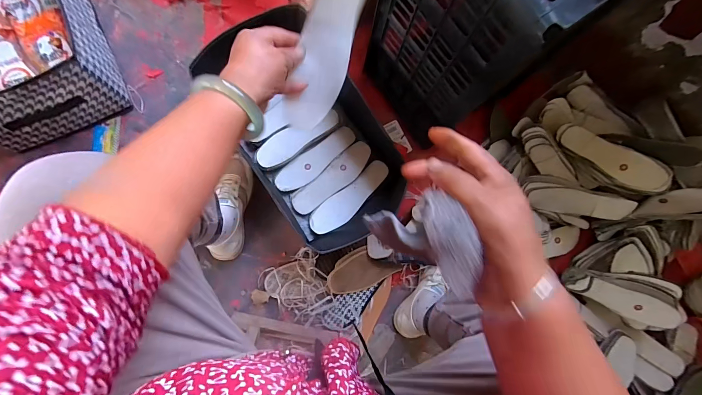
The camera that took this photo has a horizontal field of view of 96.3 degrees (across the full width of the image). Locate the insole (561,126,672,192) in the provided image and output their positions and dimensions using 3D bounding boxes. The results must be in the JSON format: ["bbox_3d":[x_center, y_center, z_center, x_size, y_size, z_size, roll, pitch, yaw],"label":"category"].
[{"bbox_3d":[0.627,-0.090,0.751,0.249,0.069,0.011,32,38,10],"label":"insole"}]

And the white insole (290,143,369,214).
[{"bbox_3d":[-0.043,-0.047,0.767,0.228,0.014,0.068,-42,91,-8],"label":"white insole"}]

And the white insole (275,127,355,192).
[{"bbox_3d":[-0.083,-0.094,0.778,0.229,0.013,0.062,-41,91,-8],"label":"white insole"}]

